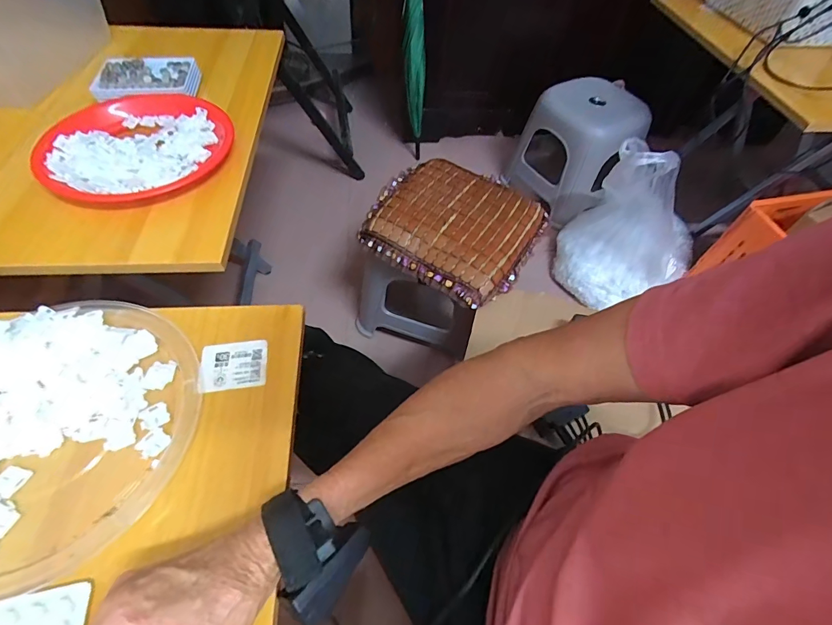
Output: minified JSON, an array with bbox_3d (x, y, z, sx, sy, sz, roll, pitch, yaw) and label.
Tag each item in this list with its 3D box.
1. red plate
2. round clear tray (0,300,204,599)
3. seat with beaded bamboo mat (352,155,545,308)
[{"bbox_3d":[-0.366,-0.215,0.529,0.202,0.036,0.208,2,55,-3],"label":"red plate"},{"bbox_3d":[-0.297,0.092,0.325,0.205,0.028,0.230,34,59,18],"label":"round clear tray"},{"bbox_3d":[0.066,-0.170,0.784,0.311,0.064,0.262,28,58,15],"label":"seat with beaded bamboo mat"}]

